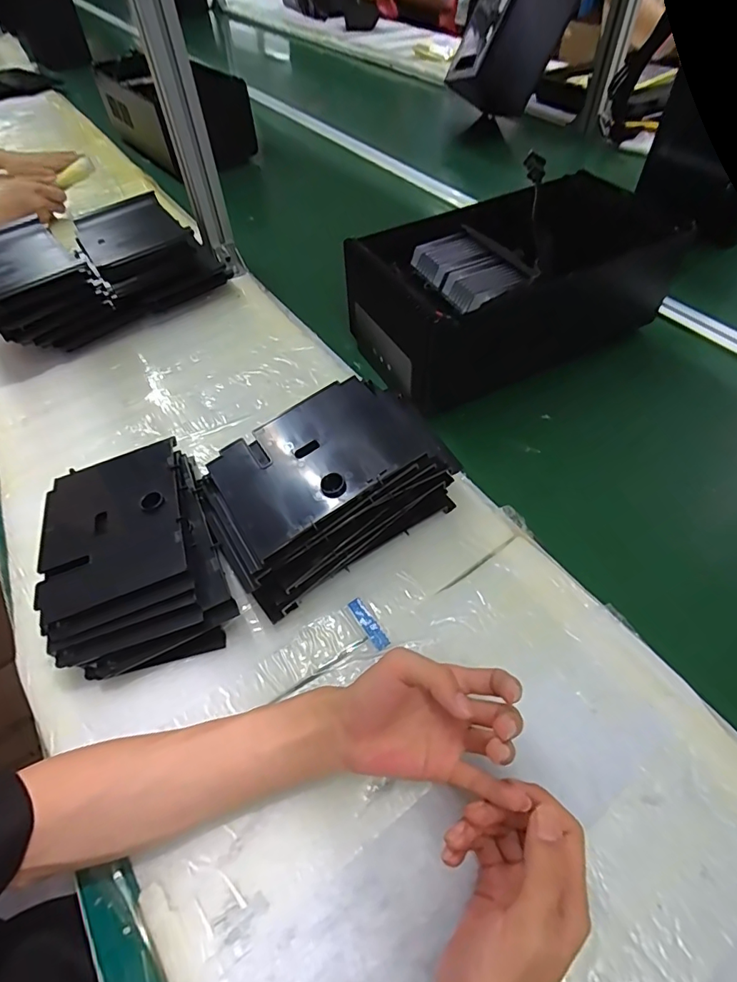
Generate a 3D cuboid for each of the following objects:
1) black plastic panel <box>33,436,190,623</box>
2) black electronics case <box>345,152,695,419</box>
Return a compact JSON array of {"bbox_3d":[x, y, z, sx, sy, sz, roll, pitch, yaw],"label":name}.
[{"bbox_3d":[-0.225,0.024,0.426,0.118,0.009,0.162,-22,51,-5],"label":"black plastic panel"},{"bbox_3d":[0.165,-0.250,0.592,0.347,0.133,0.199,-25,56,-12],"label":"black electronics case"}]

